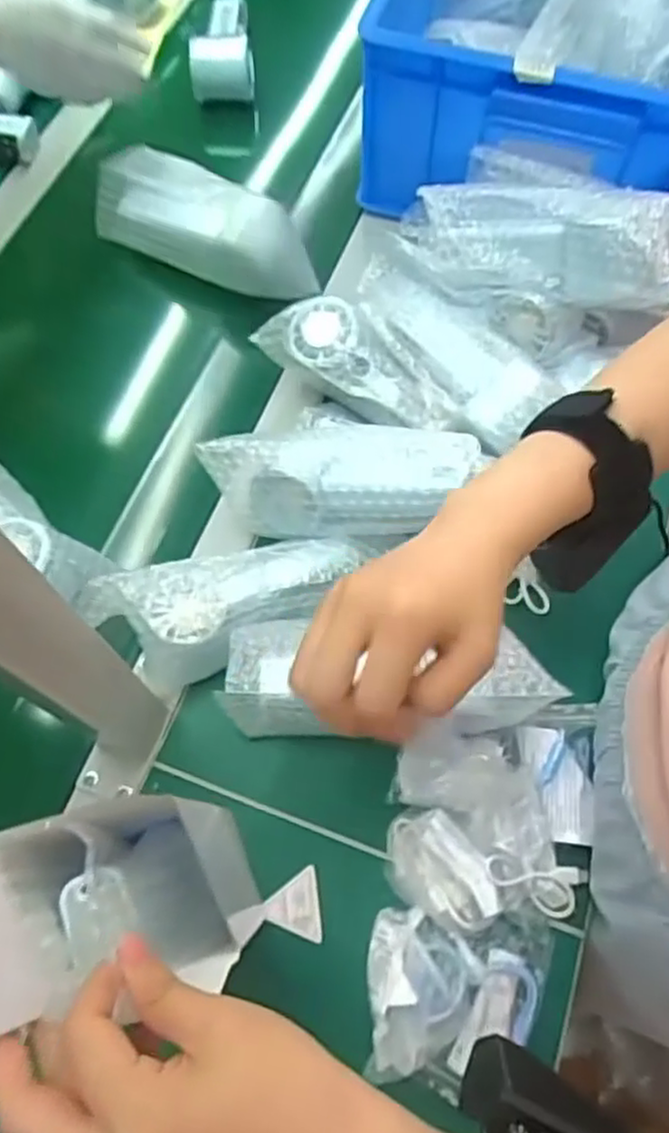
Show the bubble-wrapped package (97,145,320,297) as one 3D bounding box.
[{"bbox_3d":[-0.112,-0.305,0.636,0.203,0.068,0.062,22,69,7],"label":"bubble-wrapped package"}]

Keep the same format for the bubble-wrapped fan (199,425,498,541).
[{"bbox_3d":[0.004,-0.059,0.491,0.186,0.056,0.072,-2,67,17],"label":"bubble-wrapped fan"}]

